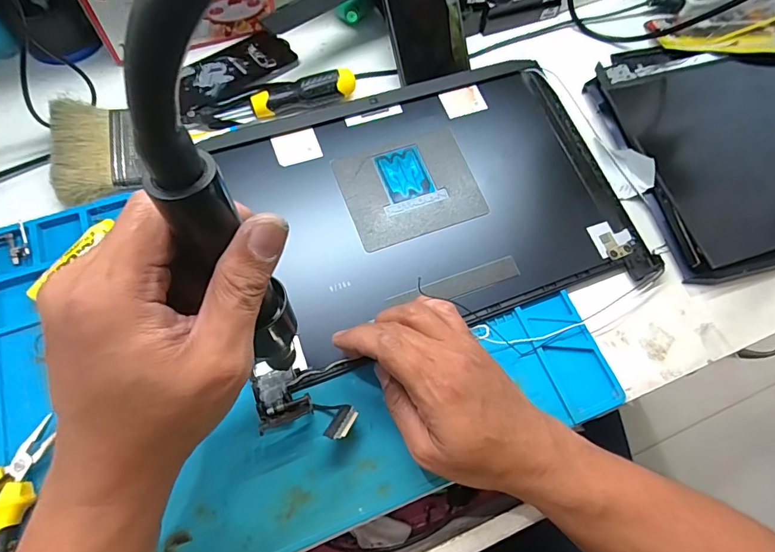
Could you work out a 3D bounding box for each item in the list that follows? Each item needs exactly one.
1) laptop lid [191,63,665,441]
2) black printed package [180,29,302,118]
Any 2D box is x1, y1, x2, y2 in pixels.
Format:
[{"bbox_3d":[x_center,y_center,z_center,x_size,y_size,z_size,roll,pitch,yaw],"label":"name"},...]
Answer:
[{"bbox_3d":[0.035,-0.062,0.404,0.354,0.008,0.253,-18,73,-11],"label":"laptop lid"},{"bbox_3d":[-0.163,-0.217,0.464,0.135,0.015,0.068,-37,74,-17],"label":"black printed package"}]

